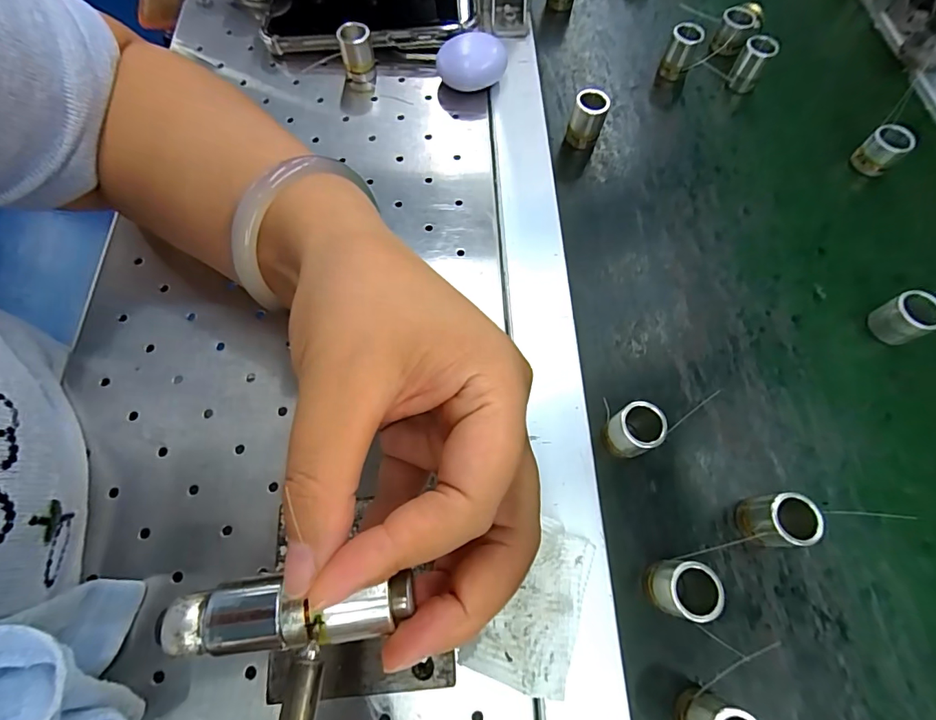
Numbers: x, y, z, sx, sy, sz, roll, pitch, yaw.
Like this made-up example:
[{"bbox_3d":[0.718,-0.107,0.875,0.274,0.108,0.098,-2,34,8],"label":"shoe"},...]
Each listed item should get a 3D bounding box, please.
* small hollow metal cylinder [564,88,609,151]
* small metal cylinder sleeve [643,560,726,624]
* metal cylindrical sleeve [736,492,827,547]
[{"bbox_3d":[0.085,-0.171,0.321,0.023,0.032,0.019,18,68,5],"label":"small hollow metal cylinder"},{"bbox_3d":[0.096,0.104,0.205,0.021,0.035,0.023,3,68,-2],"label":"small metal cylinder sleeve"},{"bbox_3d":[0.148,0.077,0.217,0.018,0.035,0.023,-3,68,-4],"label":"metal cylindrical sleeve"}]

